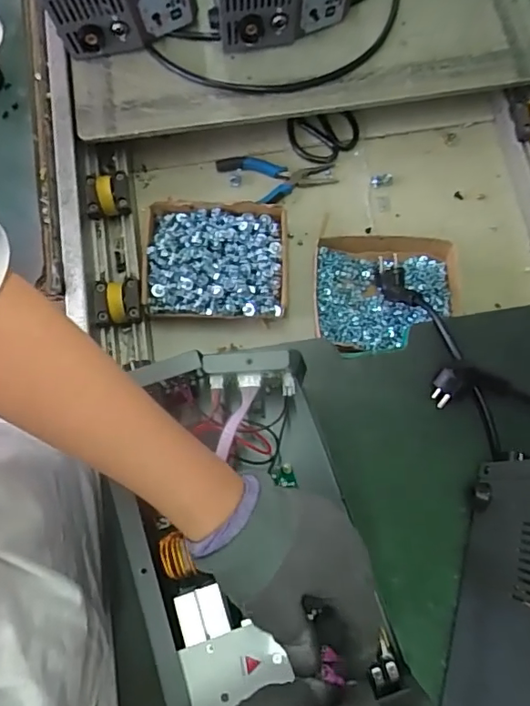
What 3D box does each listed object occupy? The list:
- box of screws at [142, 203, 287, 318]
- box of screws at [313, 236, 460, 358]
[{"bbox_3d":[-0.062,-0.113,0.660,0.174,0.032,0.144,0,75,-1],"label":"box of screws"},{"bbox_3d":[0.151,-0.070,0.658,0.178,0.035,0.145,0,75,-2],"label":"box of screws"}]

